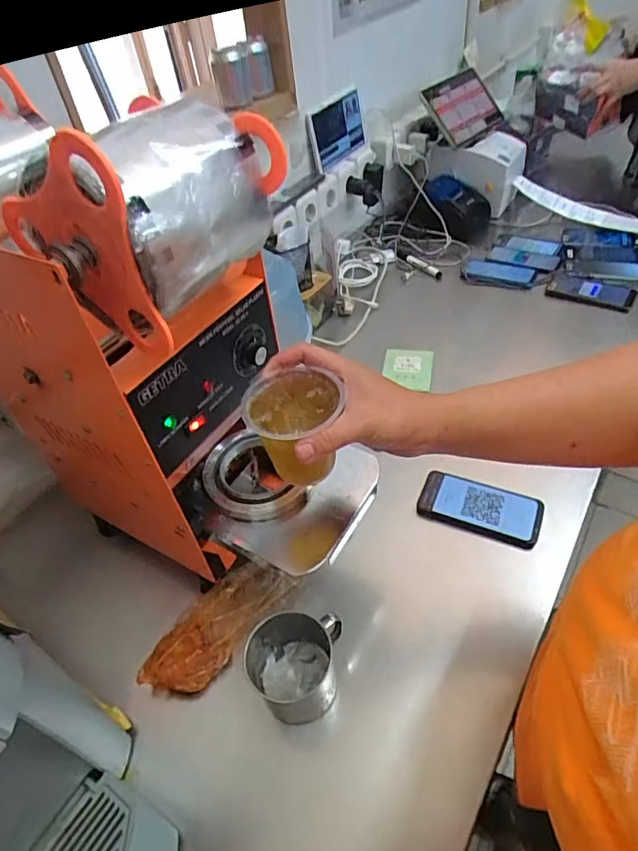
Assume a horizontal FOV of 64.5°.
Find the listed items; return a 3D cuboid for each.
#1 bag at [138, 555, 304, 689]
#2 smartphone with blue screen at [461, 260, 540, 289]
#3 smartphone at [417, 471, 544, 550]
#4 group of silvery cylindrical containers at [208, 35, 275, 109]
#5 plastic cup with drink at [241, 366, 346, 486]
[{"bbox_3d":[-0.123,0.245,0.637,0.213,0.042,0.083,-36,52,-26],"label":"bag"},{"bbox_3d":[0.414,-0.349,1.170,0.160,0.009,0.085,15,61,22],"label":"smartphone with blue screen"},{"bbox_3d":[0.230,0.118,0.727,0.166,0.017,0.078,13,62,17],"label":"smartphone"},{"bbox_3d":[-0.144,-0.666,0.965,0.113,0.100,0.119,-12,46,-5],"label":"group of silvery cylindrical containers"},{"bbox_3d":[-0.023,0.006,0.474,0.084,0.087,0.082,-3,46,3],"label":"plastic cup with drink"}]

